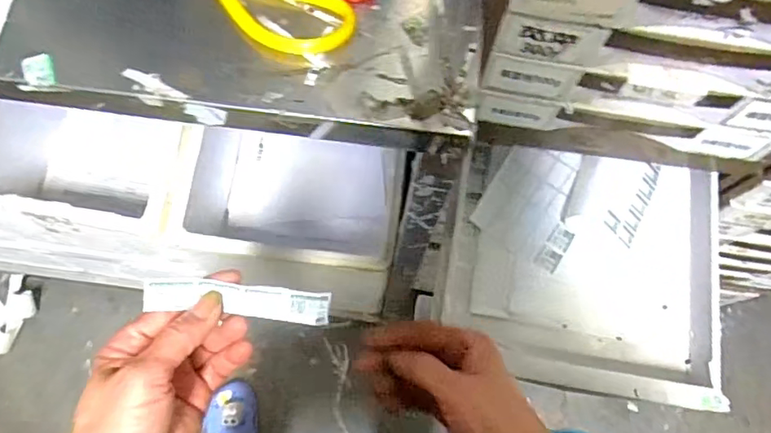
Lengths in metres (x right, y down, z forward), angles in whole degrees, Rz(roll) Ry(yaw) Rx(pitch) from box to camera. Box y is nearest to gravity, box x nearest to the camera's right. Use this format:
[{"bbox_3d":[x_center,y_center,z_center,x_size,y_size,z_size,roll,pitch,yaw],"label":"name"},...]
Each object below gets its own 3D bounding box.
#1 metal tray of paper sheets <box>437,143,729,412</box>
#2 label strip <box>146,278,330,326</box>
[{"bbox_3d":[0.199,0.045,0.562,0.269,0.053,0.250,10,72,2],"label":"metal tray of paper sheets"},{"bbox_3d":[-0.089,0.052,0.339,0.110,0.005,0.020,8,80,-11],"label":"label strip"}]

